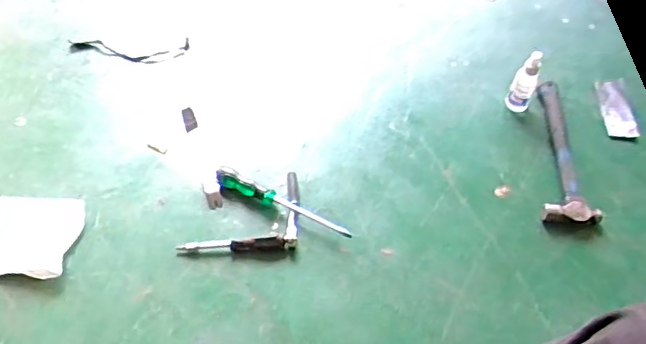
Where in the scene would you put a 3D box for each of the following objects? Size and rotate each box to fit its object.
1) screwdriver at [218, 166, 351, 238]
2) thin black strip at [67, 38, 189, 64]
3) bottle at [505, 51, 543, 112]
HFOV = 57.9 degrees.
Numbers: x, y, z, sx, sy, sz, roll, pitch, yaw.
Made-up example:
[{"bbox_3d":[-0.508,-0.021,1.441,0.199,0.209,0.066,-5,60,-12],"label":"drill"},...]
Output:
[{"bbox_3d":[-0.071,0.052,1.002,0.254,0.033,0.034,26,57,13],"label":"screwdriver"},{"bbox_3d":[-0.400,-0.252,1.212,0.239,0.004,0.076,-6,56,-9],"label":"thin black strip"},{"bbox_3d":[0.393,-0.173,1.132,0.048,0.136,0.048,26,57,13],"label":"bottle"}]

